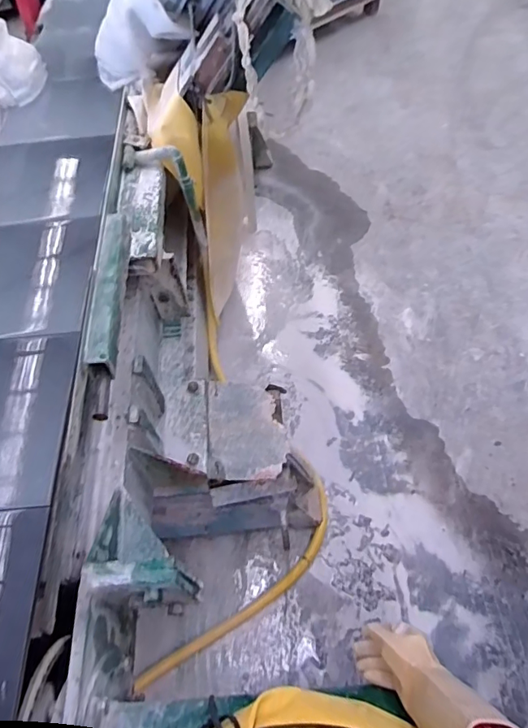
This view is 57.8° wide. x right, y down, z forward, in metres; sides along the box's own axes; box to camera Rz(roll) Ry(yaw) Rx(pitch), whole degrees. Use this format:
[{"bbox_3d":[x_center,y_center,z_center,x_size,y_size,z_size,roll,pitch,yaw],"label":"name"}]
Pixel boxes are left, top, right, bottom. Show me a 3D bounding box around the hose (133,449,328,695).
[{"bbox_3d":[-0.013,0.587,1.348,0.214,0.068,0.741,30,62,21],"label":"hose"}]

